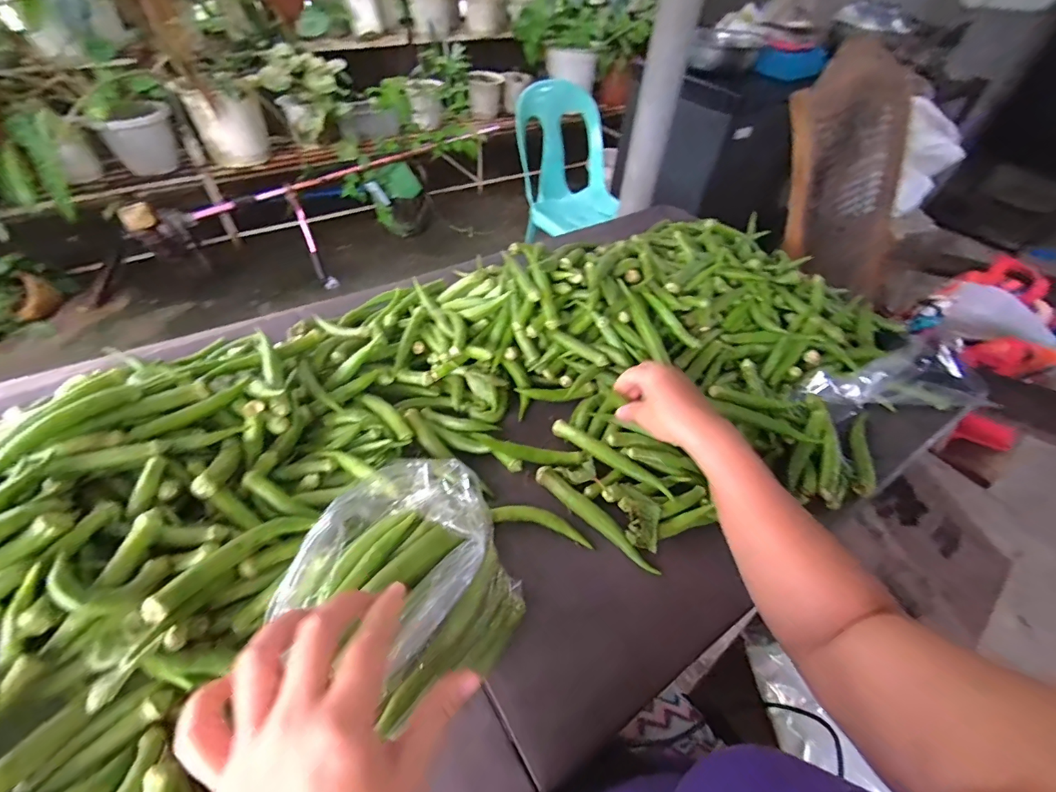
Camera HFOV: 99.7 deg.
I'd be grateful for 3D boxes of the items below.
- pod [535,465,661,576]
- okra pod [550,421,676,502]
[{"bbox_3d":[0.078,0.141,0.520,0.172,0.021,0.021,37,55,25],"label":"pod"},{"bbox_3d":[0.103,0.076,0.559,0.169,0.019,0.016,32,54,22],"label":"okra pod"}]

